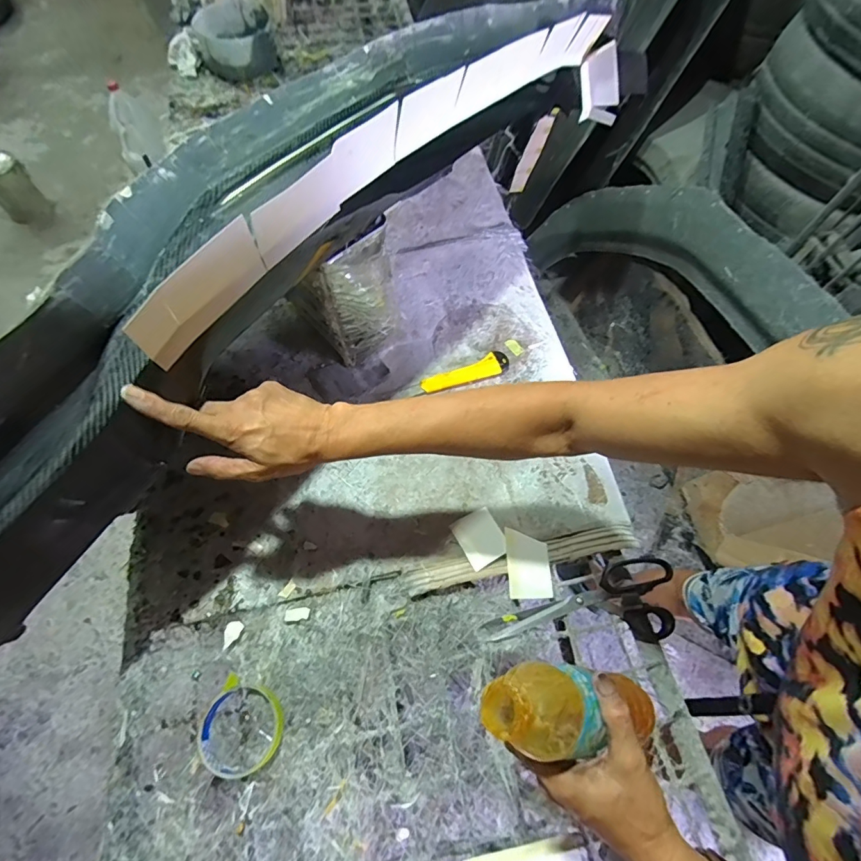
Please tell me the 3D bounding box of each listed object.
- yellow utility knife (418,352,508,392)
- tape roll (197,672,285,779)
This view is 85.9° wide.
[{"bbox_3d":[0.056,-0.090,0.730,0.145,0.011,0.038,-22,70,-10],"label":"yellow utility knife"},{"bbox_3d":[-0.203,0.319,0.496,0.087,0.021,0.083,0,68,-1],"label":"tape roll"}]

